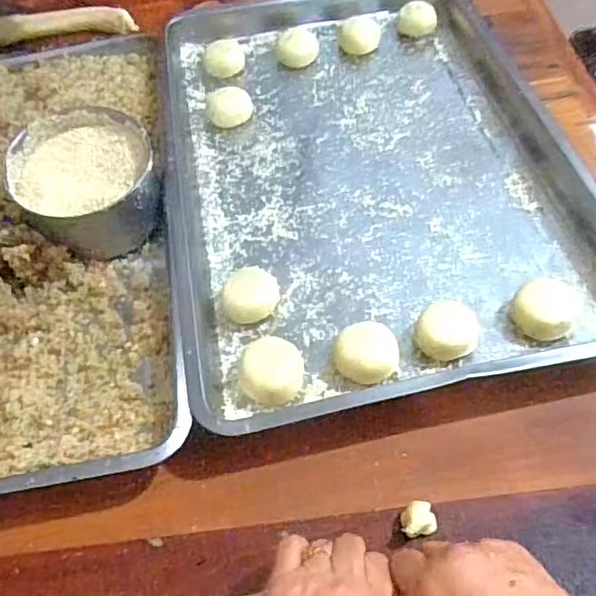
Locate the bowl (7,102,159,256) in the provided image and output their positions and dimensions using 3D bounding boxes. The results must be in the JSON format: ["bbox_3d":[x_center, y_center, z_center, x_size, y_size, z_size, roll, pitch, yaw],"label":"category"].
[{"bbox_3d":[-0.209,-0.110,0.608,0.129,0.094,0.132,-3,54,4],"label":"bowl"}]

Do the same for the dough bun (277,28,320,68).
[{"bbox_3d":[0.000,-0.320,0.768,0.052,0.026,0.052,-1,55,6],"label":"dough bun"}]

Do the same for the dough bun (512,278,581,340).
[{"bbox_3d":[0.208,0.010,0.505,0.049,0.035,0.049,-3,54,4],"label":"dough bun"}]

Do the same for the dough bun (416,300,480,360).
[{"bbox_3d":[0.126,0.029,0.505,0.050,0.031,0.045,7,56,11],"label":"dough bun"}]

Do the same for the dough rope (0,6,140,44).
[{"bbox_3d":[-0.372,-0.389,0.860,0.273,0.034,0.043,-6,54,3],"label":"dough rope"}]

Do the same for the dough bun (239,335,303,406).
[{"bbox_3d":[-0.021,0.060,0.495,0.048,0.029,0.052,-3,54,4],"label":"dough bun"}]

